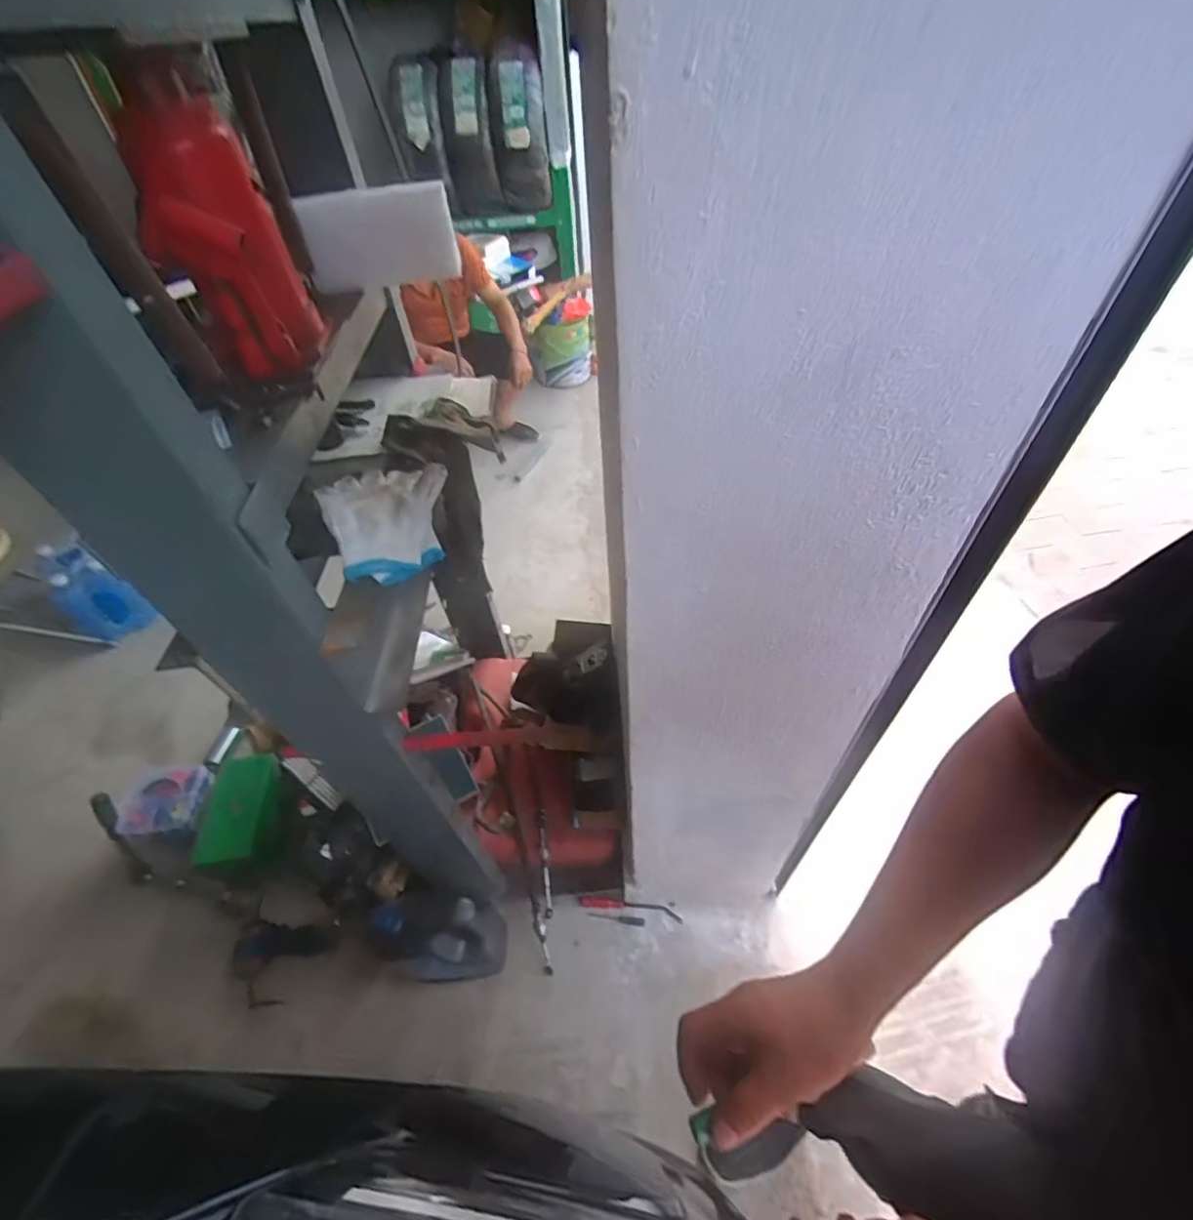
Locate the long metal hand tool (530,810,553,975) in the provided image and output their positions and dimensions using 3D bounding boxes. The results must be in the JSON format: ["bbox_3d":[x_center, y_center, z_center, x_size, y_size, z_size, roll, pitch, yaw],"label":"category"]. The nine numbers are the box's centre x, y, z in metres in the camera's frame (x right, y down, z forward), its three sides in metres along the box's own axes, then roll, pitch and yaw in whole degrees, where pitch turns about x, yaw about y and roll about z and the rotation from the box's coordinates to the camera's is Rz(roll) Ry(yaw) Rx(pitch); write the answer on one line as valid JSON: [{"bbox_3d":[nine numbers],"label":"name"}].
[{"bbox_3d":[-0.117,0.593,1.183,0.042,0.023,0.306,-3,72,4],"label":"long metal hand tool"}]

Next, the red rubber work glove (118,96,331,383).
[{"bbox_3d":[-0.366,-0.354,0.551,0.120,0.226,0.083,-31,32,-20],"label":"red rubber work glove"}]

